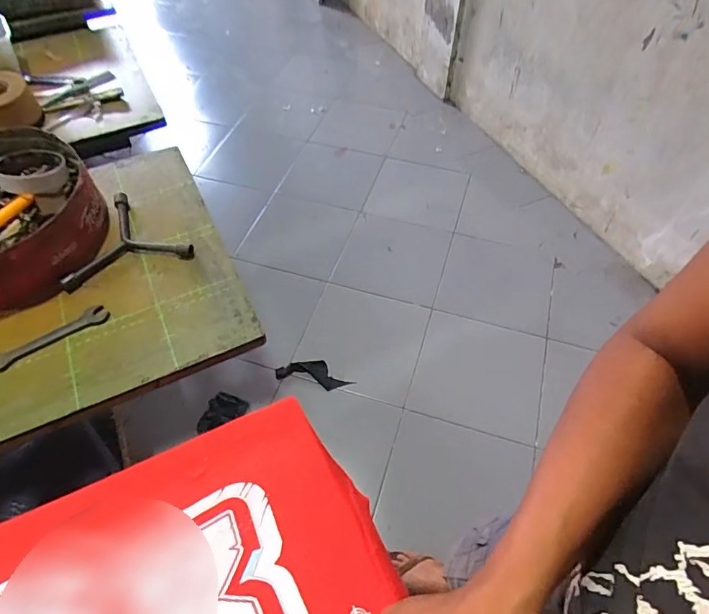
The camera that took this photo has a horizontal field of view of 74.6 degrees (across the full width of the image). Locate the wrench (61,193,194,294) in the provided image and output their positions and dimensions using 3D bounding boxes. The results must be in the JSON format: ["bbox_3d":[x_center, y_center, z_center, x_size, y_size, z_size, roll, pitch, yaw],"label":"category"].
[{"bbox_3d":[-0.304,-0.096,0.609,0.151,0.018,0.136,-21,57,-14],"label":"wrench"}]

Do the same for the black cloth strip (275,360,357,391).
[{"bbox_3d":[-0.131,0.220,1.539,0.250,0.019,0.089,10,55,7],"label":"black cloth strip"}]

